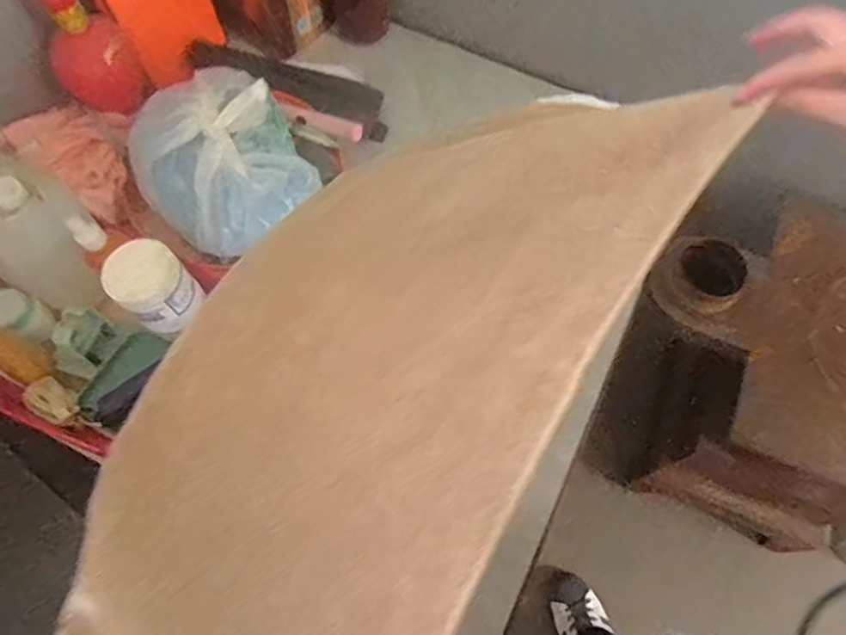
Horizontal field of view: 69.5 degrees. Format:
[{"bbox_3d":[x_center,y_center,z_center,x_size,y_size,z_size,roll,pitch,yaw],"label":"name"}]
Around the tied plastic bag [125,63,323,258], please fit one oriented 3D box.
[{"bbox_3d":[-0.254,-0.203,0.750,0.197,0.124,0.231,-29,71,-13],"label":"tied plastic bag"}]

